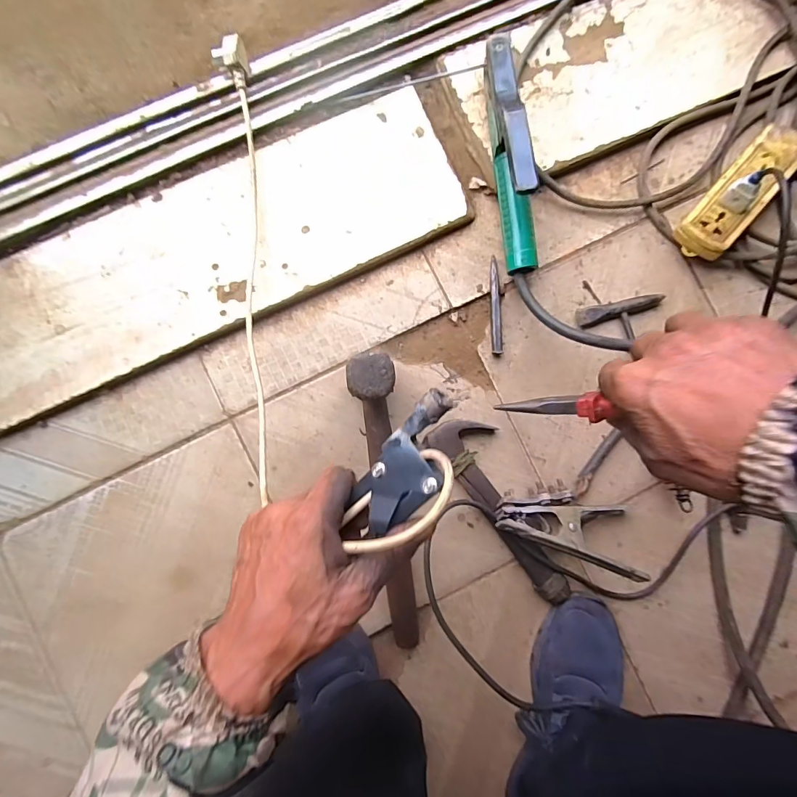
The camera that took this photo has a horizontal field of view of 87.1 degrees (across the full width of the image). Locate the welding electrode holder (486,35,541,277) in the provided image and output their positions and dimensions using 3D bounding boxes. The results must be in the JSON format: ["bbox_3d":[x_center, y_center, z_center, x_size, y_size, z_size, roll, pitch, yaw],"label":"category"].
[{"bbox_3d":[0.129,-0.279,0.484,0.032,0.083,0.257,-9,88,-4],"label":"welding electrode holder"}]

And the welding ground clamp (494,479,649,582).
[{"bbox_3d":[0.196,0.140,0.481,0.168,0.060,0.072,20,86,-3],"label":"welding ground clamp"}]

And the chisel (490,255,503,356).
[{"bbox_3d":[0.120,-0.115,0.516,0.015,0.012,0.121,-2,87,-4],"label":"chisel"}]

